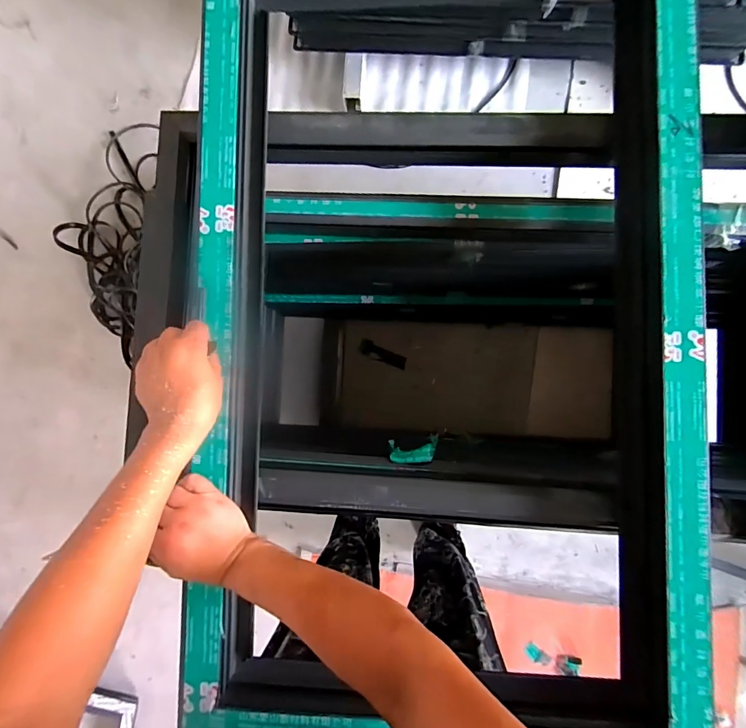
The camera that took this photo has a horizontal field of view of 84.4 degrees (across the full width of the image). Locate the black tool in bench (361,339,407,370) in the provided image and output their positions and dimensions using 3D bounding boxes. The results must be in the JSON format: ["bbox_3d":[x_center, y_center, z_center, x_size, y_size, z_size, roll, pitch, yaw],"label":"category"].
[{"bbox_3d":[0.034,-0.031,1.333,0.157,0.027,0.047,21,89,4],"label":"black tool in bench"}]

